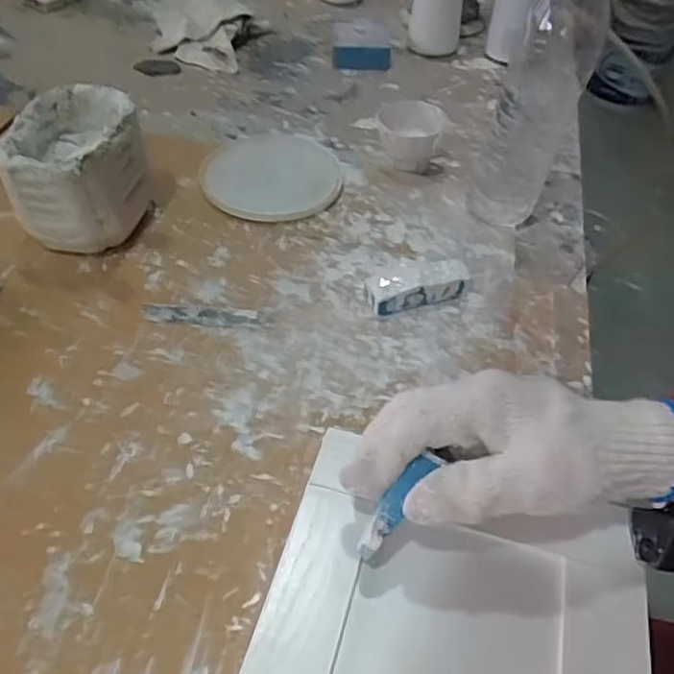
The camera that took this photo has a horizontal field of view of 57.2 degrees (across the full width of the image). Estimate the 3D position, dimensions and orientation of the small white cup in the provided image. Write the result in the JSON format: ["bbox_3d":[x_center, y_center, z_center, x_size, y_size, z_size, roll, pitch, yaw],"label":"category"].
[{"bbox_3d":[0.067,-0.186,0.587,0.059,0.056,0.069,13,47,8],"label":"small white cup"}]

